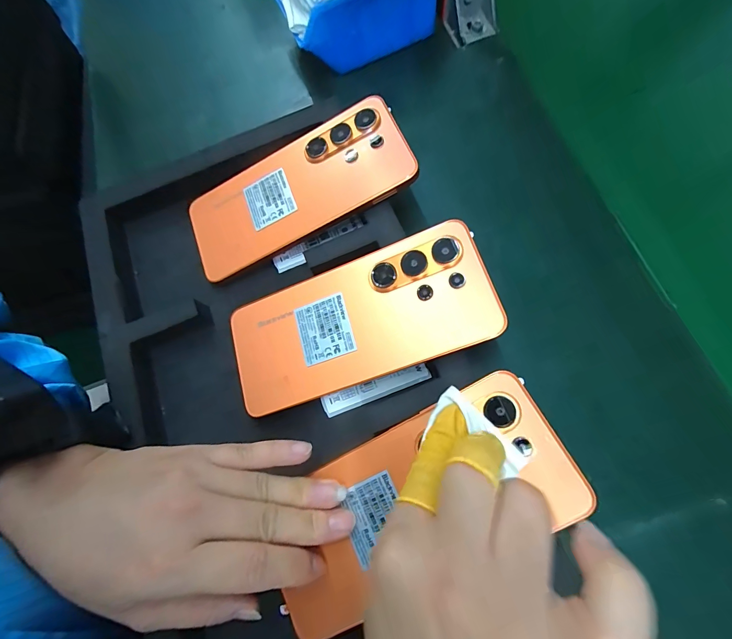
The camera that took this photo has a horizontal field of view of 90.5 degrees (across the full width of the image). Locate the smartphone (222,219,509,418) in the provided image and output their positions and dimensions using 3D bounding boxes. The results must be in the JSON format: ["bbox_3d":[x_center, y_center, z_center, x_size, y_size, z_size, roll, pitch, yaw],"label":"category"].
[{"bbox_3d":[-0.008,0.001,0.227,0.168,0.005,0.077,-20,72,12],"label":"smartphone"}]

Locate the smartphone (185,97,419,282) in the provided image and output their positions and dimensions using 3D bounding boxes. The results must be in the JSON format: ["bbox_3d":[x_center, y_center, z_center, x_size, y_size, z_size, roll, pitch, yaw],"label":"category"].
[{"bbox_3d":[-0.052,-0.093,0.263,0.166,0.008,0.077,-24,72,10],"label":"smartphone"}]

